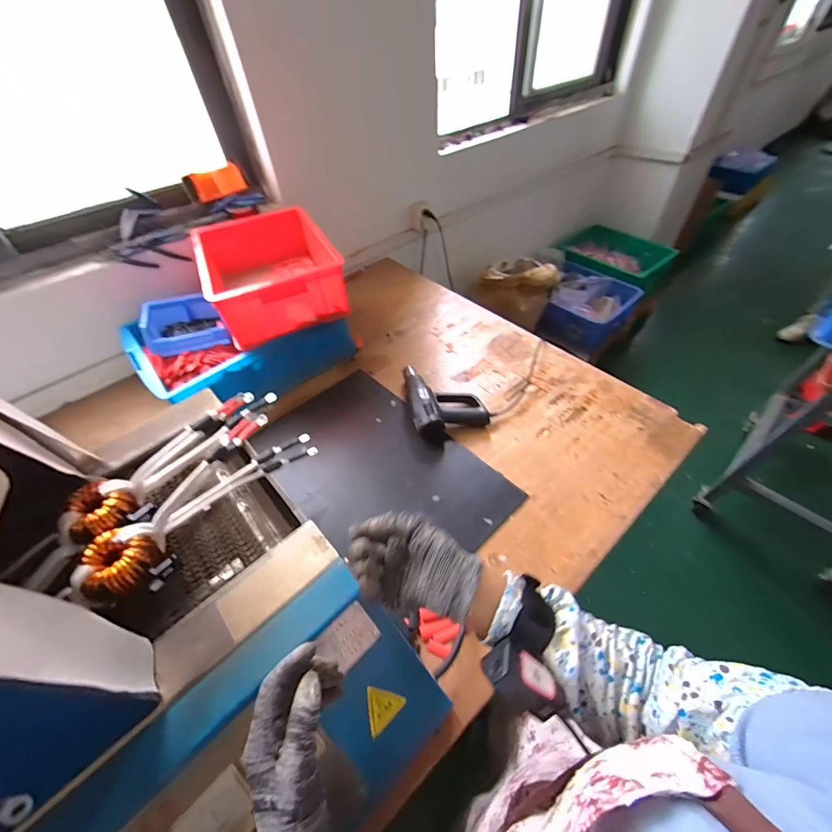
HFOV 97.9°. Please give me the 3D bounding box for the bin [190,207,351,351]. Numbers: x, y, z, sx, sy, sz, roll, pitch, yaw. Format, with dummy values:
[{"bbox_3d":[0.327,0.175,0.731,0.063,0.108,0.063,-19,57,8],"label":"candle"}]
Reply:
[{"bbox_3d":[-0.378,-0.377,0.949,0.299,0.144,0.397,-22,51,-14],"label":"bin"}]

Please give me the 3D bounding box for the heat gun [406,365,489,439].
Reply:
[{"bbox_3d":[0.065,-0.055,0.917,0.182,0.067,0.240,-13,49,-7],"label":"heat gun"}]

